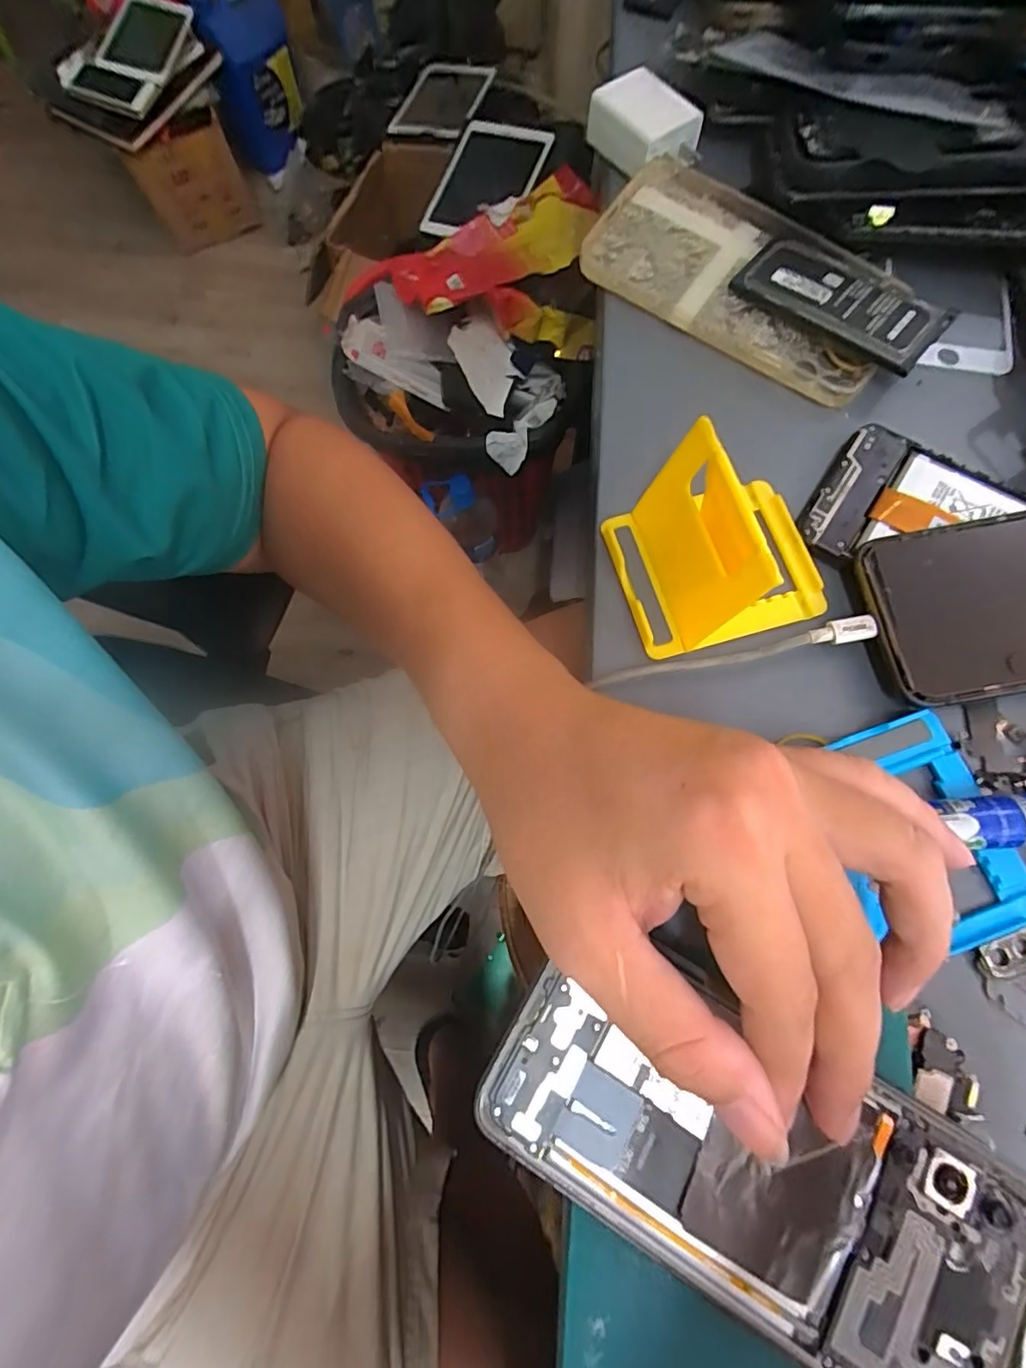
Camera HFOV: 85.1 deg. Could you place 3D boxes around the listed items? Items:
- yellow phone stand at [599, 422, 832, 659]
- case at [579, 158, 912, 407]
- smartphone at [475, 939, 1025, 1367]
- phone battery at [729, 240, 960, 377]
[{"bbox_3d":[0.087,-0.060,0.222,0.084,0.053,0.071,-16,73,-2],"label":"yellow phone stand"},{"bbox_3d":[0.119,-0.209,0.286,0.155,0.013,0.080,35,82,7],"label":"case"},{"bbox_3d":[0.070,0.150,0.168,0.163,0.004,0.069,23,73,8],"label":"smartphone"},{"bbox_3d":[0.160,-0.189,0.274,0.095,0.009,0.042,40,85,14],"label":"phone battery"}]

